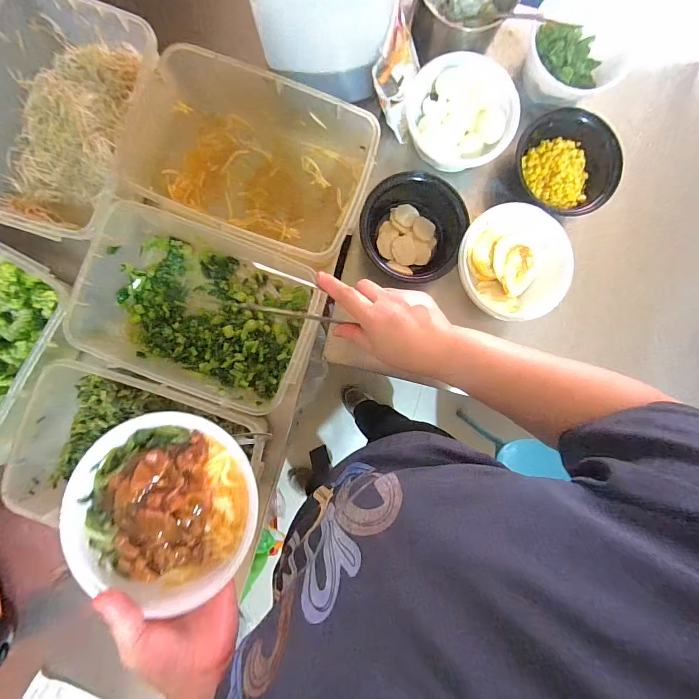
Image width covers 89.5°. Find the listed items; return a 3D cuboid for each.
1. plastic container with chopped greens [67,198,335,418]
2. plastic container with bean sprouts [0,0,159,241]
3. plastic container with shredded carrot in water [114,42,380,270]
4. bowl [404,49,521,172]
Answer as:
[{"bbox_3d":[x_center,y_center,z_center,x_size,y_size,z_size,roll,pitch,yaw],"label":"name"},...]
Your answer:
[{"bbox_3d":[-0.224,-0.052,0.505,0.306,0.108,0.210,17,89,-4],"label":"plastic container with chopped greens"},{"bbox_3d":[-0.402,-0.318,0.511,0.208,0.089,0.319,19,89,-4],"label":"plastic container with bean sprouts"},{"bbox_3d":[-0.134,-0.266,0.512,0.320,0.109,0.223,21,88,-4],"label":"plastic container with shredded carrot in water"},{"bbox_3d":[0.176,-0.378,0.577,0.161,0.070,0.168,0,90,-5],"label":"bowl"}]

